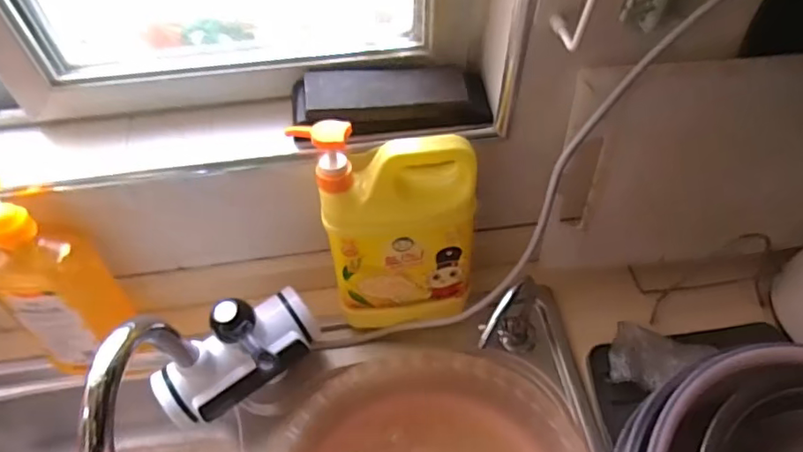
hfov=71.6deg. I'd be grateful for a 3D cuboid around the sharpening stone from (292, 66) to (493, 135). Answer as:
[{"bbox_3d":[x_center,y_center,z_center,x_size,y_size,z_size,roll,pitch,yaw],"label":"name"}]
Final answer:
[{"bbox_3d":[-0.008,-0.118,0.531,0.184,0.045,0.058,-9,54,-5],"label":"sharpening stone"}]

